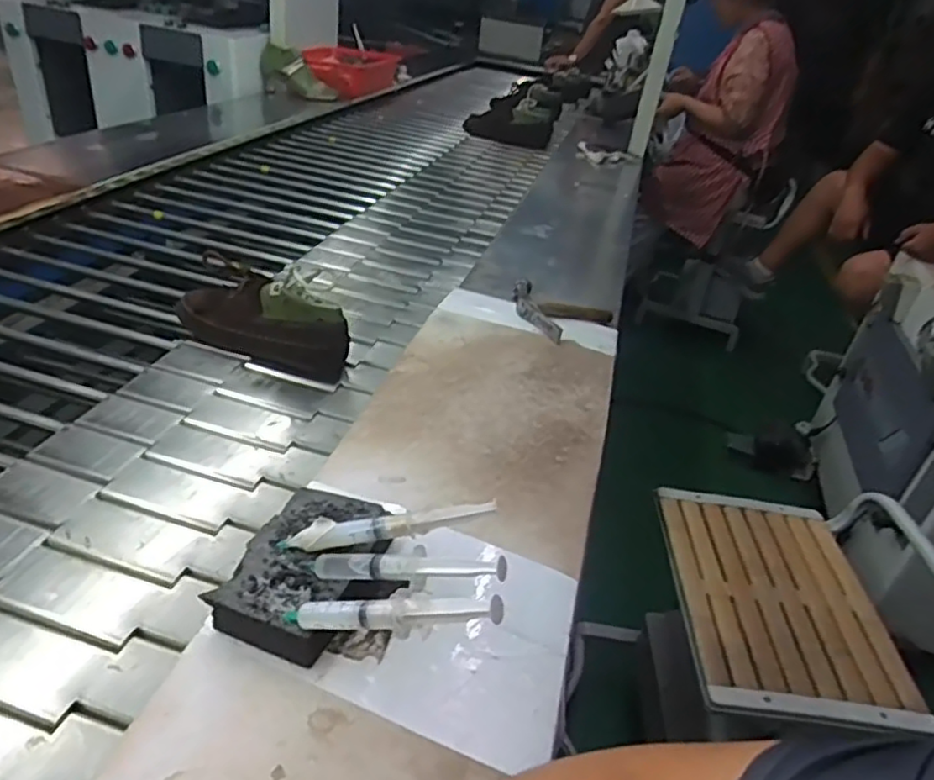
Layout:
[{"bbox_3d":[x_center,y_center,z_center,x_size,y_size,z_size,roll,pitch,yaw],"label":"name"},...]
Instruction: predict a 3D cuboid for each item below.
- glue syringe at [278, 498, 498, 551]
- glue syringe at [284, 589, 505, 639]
[{"bbox_3d":[-0.057,0.098,0.484,0.156,0.016,0.017,-10,33,2],"label":"glue syringe"},{"bbox_3d":[-0.046,0.133,0.396,0.152,0.017,0.017,-11,24,27],"label":"glue syringe"}]

